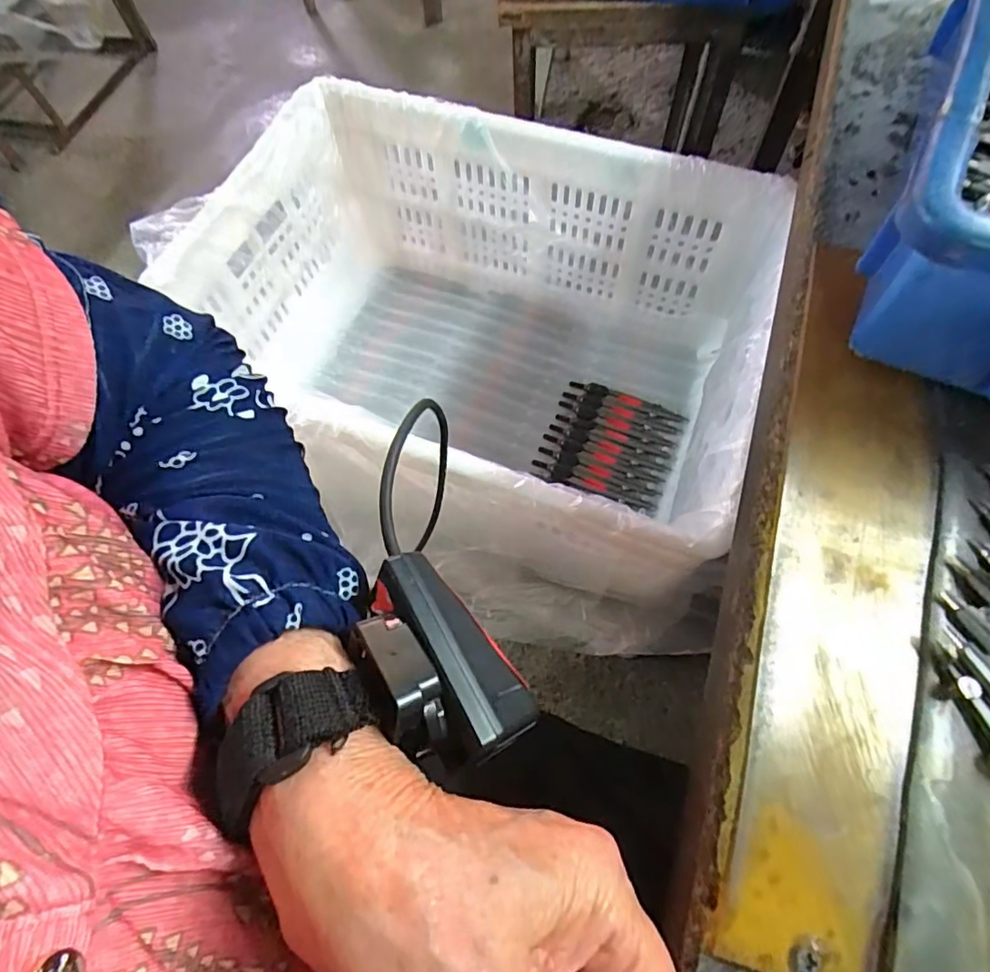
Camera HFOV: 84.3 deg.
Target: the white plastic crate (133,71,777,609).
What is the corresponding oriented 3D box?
[{"bbox_3d":[-0.020,-0.144,0.520,0.455,0.209,0.317,18,67,10],"label":"white plastic crate"}]

